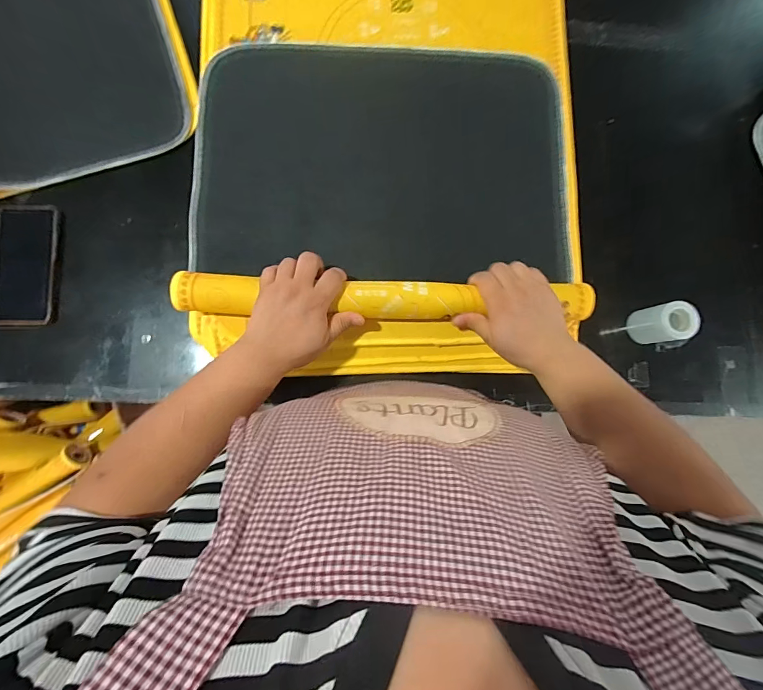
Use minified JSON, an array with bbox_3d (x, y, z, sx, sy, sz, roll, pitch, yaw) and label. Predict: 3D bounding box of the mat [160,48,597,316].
[{"bbox_3d":[0.010,-0.211,0.462,0.499,0.058,0.405,1,84,-3],"label":"mat"}]

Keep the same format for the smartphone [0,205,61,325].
[{"bbox_3d":[-0.494,-0.110,0.489,0.084,0.014,0.164,1,85,-1],"label":"smartphone"}]

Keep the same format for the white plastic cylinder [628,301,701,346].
[{"bbox_3d":[0.397,-0.029,0.506,0.052,0.070,0.054,-11,86,-2],"label":"white plastic cylinder"}]

